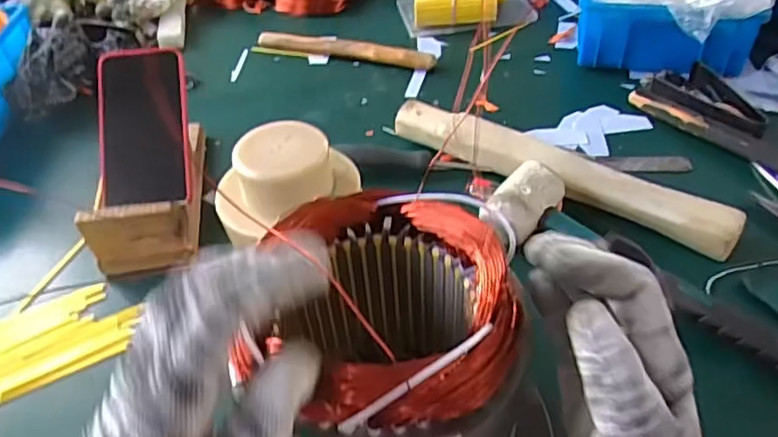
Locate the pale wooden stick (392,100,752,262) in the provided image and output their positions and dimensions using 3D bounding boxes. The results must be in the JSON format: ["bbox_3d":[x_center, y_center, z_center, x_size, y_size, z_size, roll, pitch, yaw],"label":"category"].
[{"bbox_3d":[0.152,-0.047,0.580,0.340,0.035,0.049,23,50,26],"label":"pale wooden stick"}]

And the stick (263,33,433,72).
[{"bbox_3d":[-0.058,-0.221,0.791,0.243,0.016,0.021,13,46,17],"label":"stick"}]

